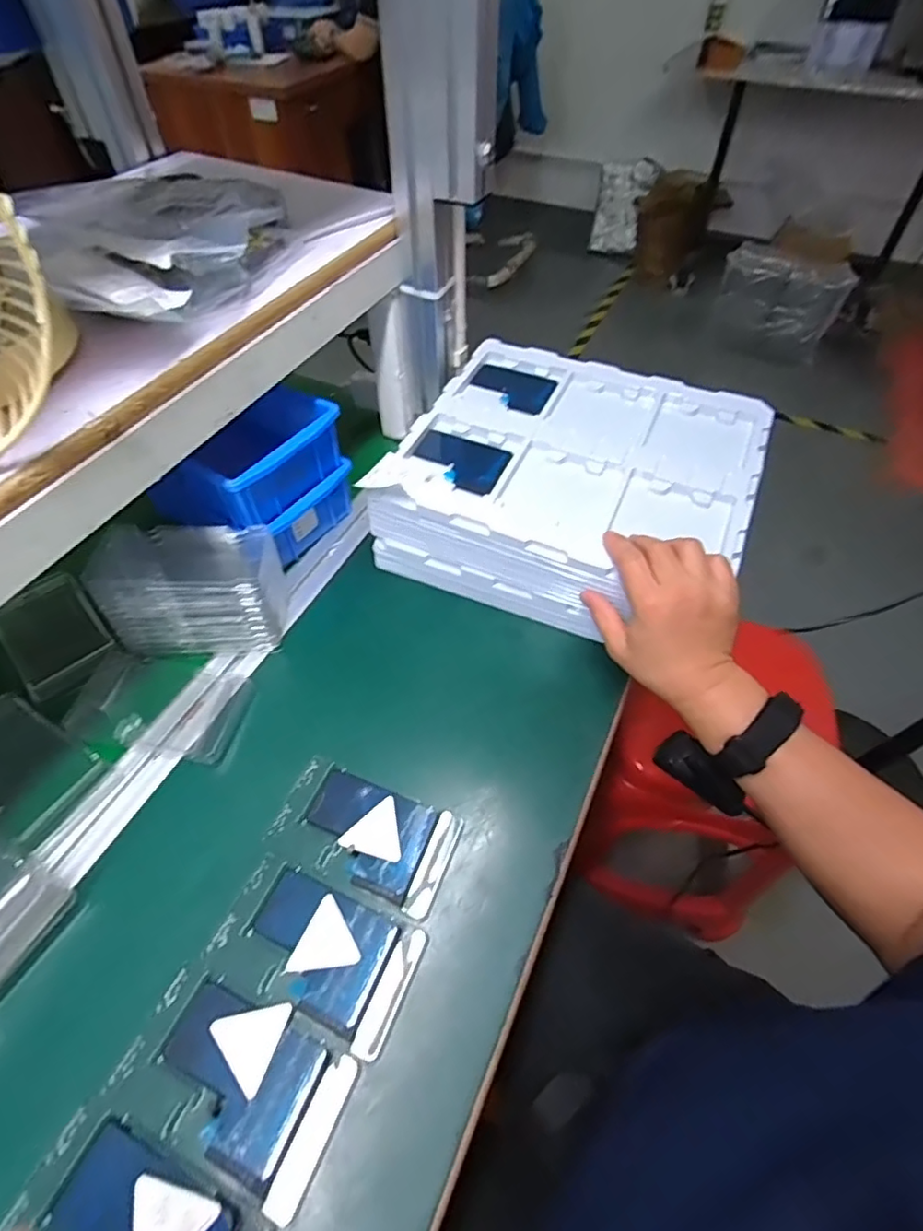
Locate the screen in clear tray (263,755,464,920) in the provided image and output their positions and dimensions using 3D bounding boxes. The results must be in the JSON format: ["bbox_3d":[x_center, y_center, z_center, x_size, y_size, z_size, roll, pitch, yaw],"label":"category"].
[{"bbox_3d":[-0.069,0.155,0.410,0.125,0.009,0.070,19,55,14],"label":"screen in clear tray"}]

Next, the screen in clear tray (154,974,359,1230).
[{"bbox_3d":[-0.121,0.265,0.326,0.110,0.005,0.071,26,57,18],"label":"screen in clear tray"}]

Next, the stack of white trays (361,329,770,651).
[{"bbox_3d":[0.113,-0.132,0.567,0.312,0.091,0.282,20,55,15],"label":"stack of white trays"}]

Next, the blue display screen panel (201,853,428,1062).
[{"bbox_3d":[-0.093,0.213,0.365,0.125,0.008,0.069,20,55,15],"label":"blue display screen panel"}]

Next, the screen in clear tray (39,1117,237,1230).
[{"bbox_3d":[-0.165,0.312,0.291,0.088,0.014,0.054,22,56,16],"label":"screen in clear tray"}]

